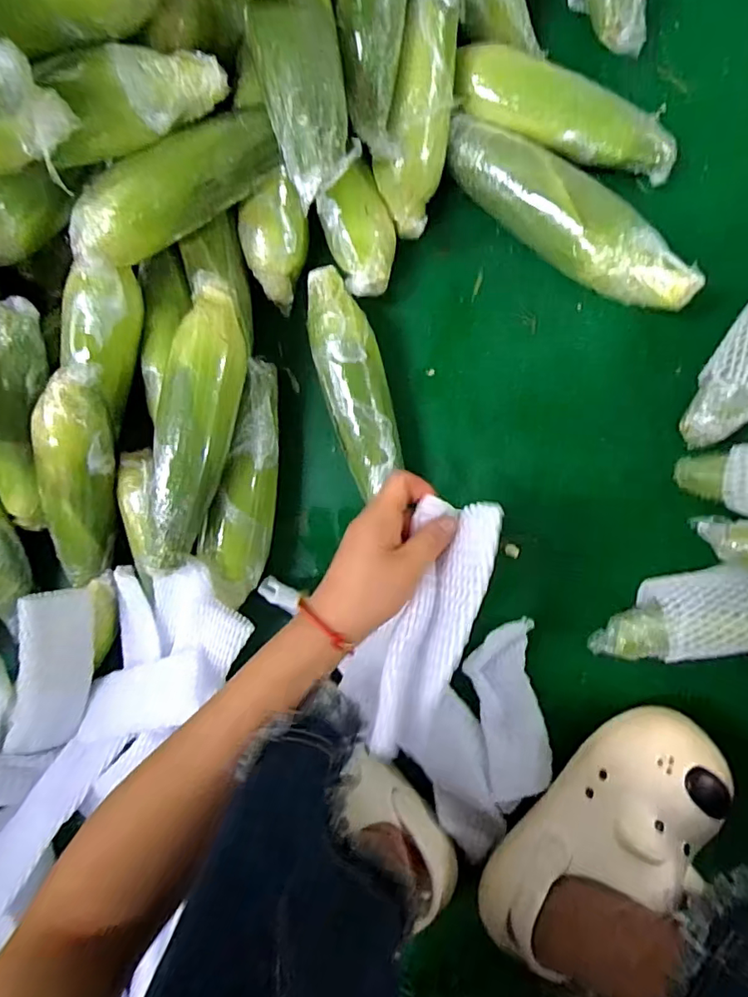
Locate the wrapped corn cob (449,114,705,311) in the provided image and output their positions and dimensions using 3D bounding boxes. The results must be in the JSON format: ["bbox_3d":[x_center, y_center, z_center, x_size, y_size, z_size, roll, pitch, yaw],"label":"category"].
[{"bbox_3d":[0.168,-0.249,0.471,0.250,0.053,0.061,41,94,4],"label":"wrapped corn cob"}]

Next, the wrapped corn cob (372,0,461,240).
[{"bbox_3d":[0.039,-0.345,0.441,0.055,0.049,0.231,9,115,5],"label":"wrapped corn cob"}]

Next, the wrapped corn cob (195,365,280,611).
[{"bbox_3d":[-0.116,-0.014,0.503,0.051,0.046,0.232,12,92,5],"label":"wrapped corn cob"}]

